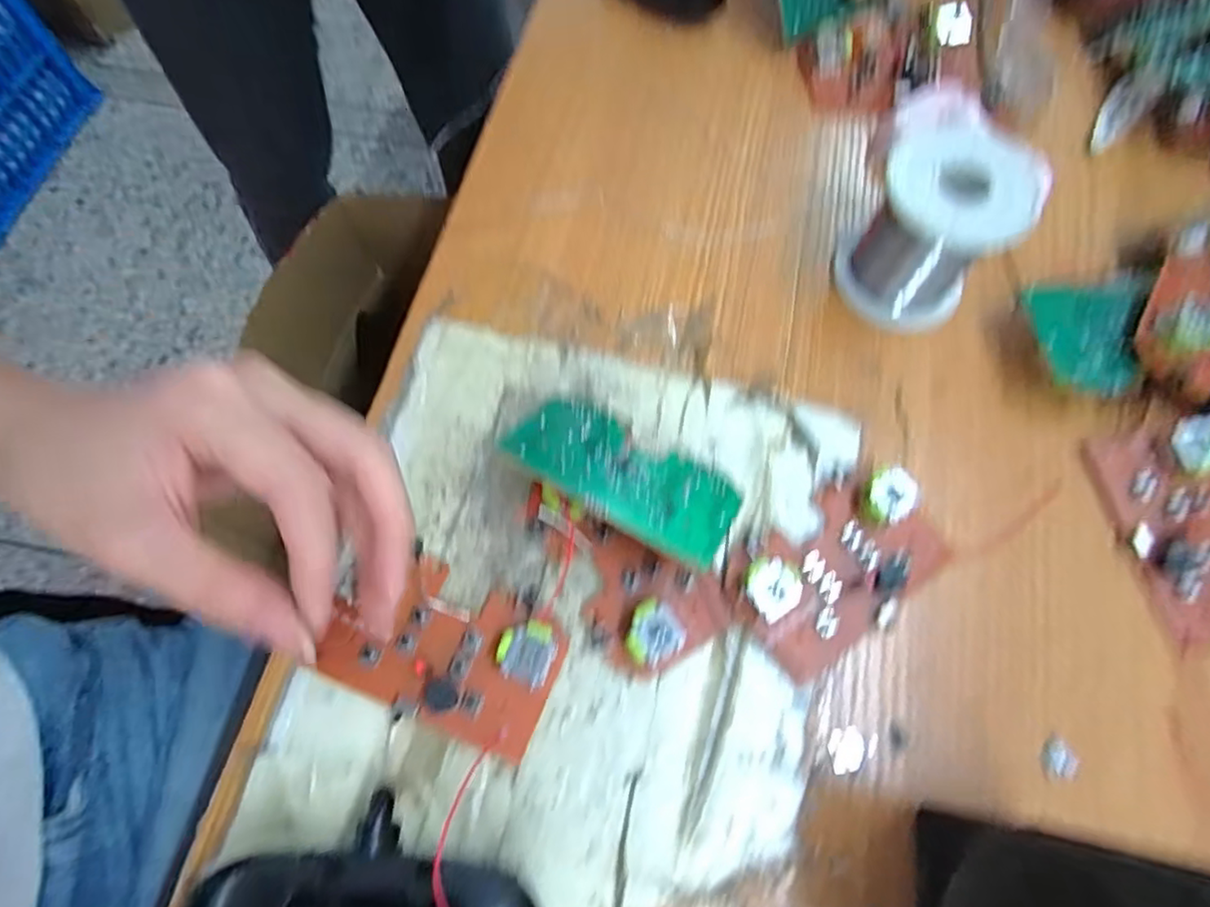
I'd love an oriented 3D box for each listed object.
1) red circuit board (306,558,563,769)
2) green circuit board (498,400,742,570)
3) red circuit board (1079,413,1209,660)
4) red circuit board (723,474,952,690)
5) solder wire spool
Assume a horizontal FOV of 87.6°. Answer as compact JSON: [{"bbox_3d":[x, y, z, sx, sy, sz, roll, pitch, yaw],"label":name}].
[{"bbox_3d":[-0.060,0.073,0.238,0.083,0.016,0.055,19,72,7],"label":"red circuit board"},{"bbox_3d":[0.008,0.008,0.249,0.090,0.004,0.053,30,41,15],"label":"green circuit board"},{"bbox_3d":[0.241,0.030,0.257,0.046,0.020,0.090,-13,71,-4],"label":"red circuit board"},{"bbox_3d":[0.093,0.045,0.251,0.090,0.017,0.055,-31,73,-10],"label":"red circuit board"},{"bbox_3d":[0.144,-0.098,0.282,0.059,0.068,0.056,0,70,1],"label":"solder wire spool"}]

